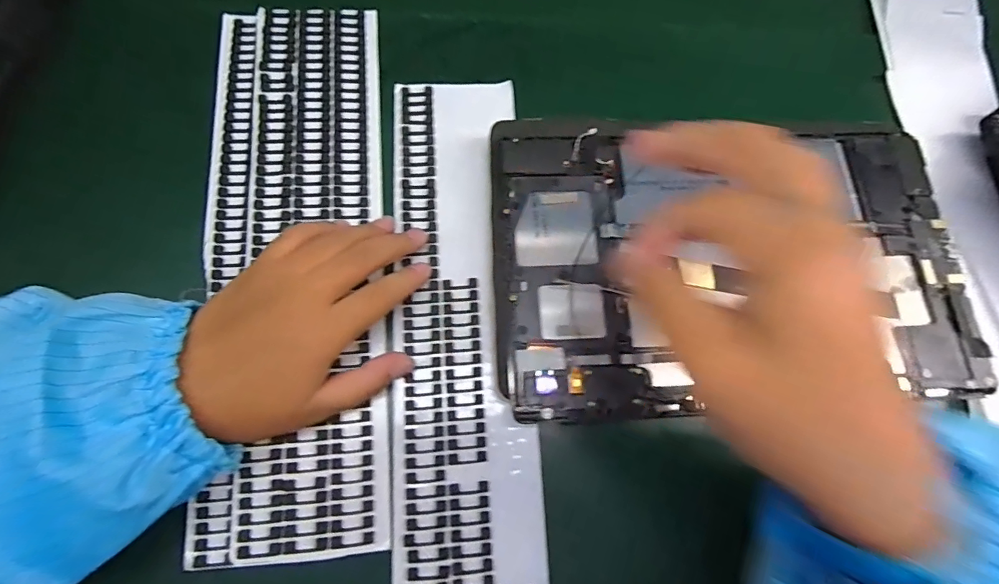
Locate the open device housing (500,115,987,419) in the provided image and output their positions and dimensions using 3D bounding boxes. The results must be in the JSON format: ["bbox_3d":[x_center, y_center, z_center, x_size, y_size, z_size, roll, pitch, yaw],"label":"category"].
[{"bbox_3d":[0.120,-0.017,0.236,0.243,0.012,0.155,-1,76,-1],"label":"open device housing"}]

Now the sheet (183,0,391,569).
[{"bbox_3d":[-0.111,-0.025,0.251,0.093,0.009,0.309,-4,76,-5],"label":"sheet"}]

